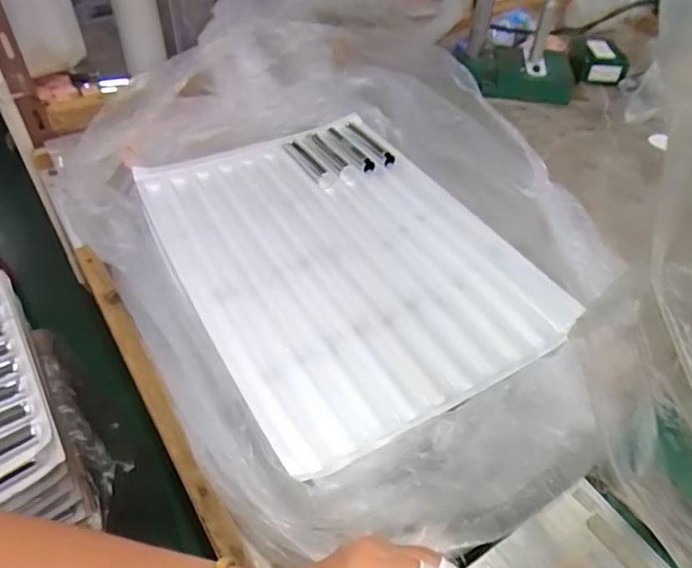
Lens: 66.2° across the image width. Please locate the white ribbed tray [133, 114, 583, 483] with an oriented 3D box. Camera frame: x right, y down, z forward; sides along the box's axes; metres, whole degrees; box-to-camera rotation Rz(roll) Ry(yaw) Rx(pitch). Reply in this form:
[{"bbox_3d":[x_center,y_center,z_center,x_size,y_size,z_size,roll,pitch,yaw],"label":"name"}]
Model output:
[{"bbox_3d":[-0.001,-0.024,0.560,0.323,0.035,0.396,-23,51,-22],"label":"white ribbed tray"}]

